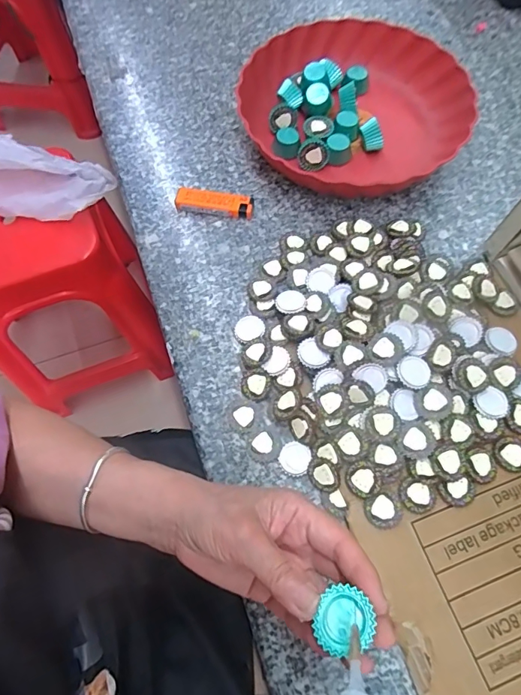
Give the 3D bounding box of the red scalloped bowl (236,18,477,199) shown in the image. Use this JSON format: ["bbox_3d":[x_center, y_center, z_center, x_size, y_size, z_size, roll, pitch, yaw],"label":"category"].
[{"bbox_3d":[0.098,-0.258,0.488,0.239,0.047,0.226,0,67,1],"label":"red scalloped bowl"}]

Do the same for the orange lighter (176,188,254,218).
[{"bbox_3d":[-0.047,-0.150,0.467,0.080,0.014,0.023,9,68,4],"label":"orange lighter"}]

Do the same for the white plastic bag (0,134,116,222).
[{"bbox_3d":[-0.442,-0.305,0.786,0.349,0.052,0.132,16,68,7],"label":"white plastic bag"}]

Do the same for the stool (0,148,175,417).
[{"bbox_3d":[-0.413,-0.124,0.946,0.308,0.409,0.309,-17,68,-7],"label":"stool"}]

